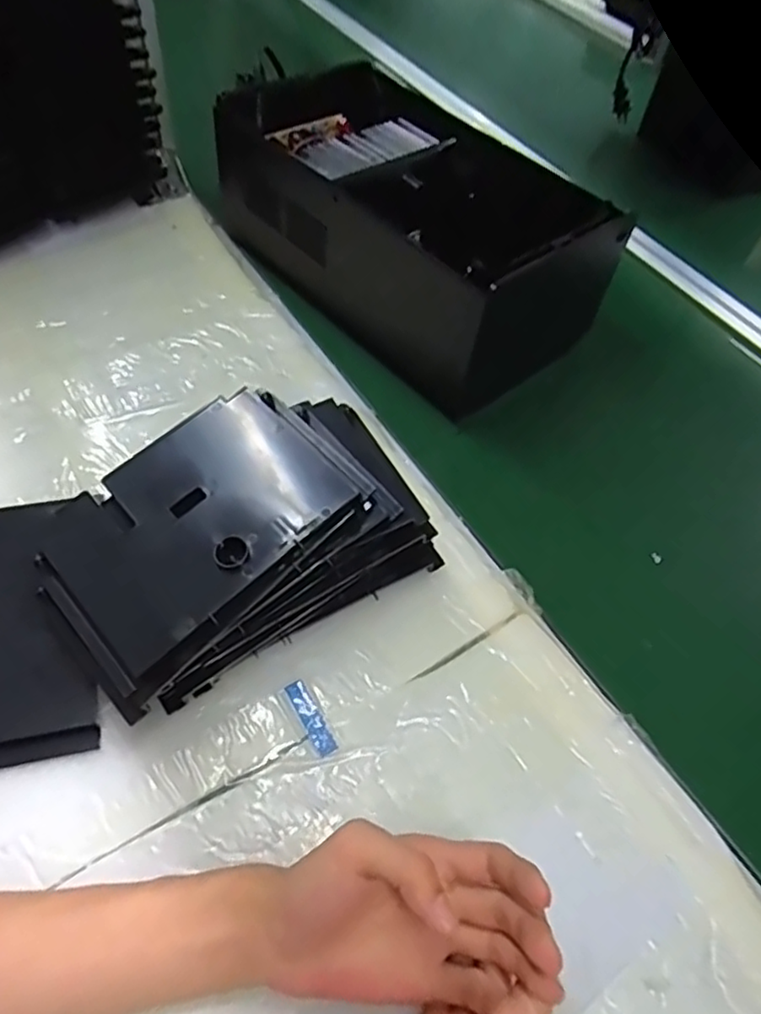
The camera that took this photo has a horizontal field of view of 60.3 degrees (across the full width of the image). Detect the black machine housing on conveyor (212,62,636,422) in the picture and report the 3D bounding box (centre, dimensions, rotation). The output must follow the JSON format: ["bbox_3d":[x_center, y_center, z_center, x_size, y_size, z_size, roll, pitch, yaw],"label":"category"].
[{"bbox_3d":[0.028,-0.271,0.621,0.194,0.127,0.339,-34,64,-26],"label":"black machine housing on conveyor"}]

